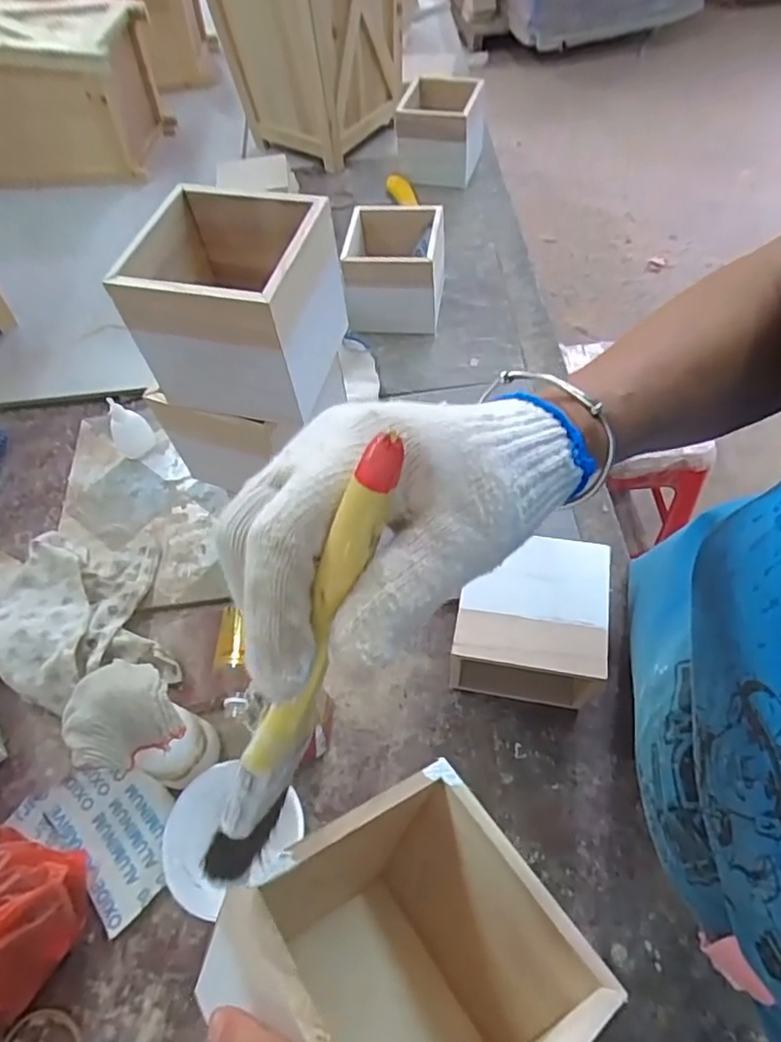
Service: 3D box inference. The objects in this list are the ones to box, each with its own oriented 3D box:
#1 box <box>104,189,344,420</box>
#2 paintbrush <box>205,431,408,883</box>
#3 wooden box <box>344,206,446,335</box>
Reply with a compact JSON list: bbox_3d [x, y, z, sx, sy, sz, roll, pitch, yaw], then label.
[{"bbox_3d":[-0.122,-0.166,0.465,0.143,0.114,0.122,9,59,11],"label":"box"},{"bbox_3d":[-0.029,0.051,0.195,0.017,0.162,0.005,16,16,-20],"label":"paintbrush"},{"bbox_3d":[0.007,-0.346,0.840,0.128,0.114,0.127,0,58,5],"label":"wooden box"}]

